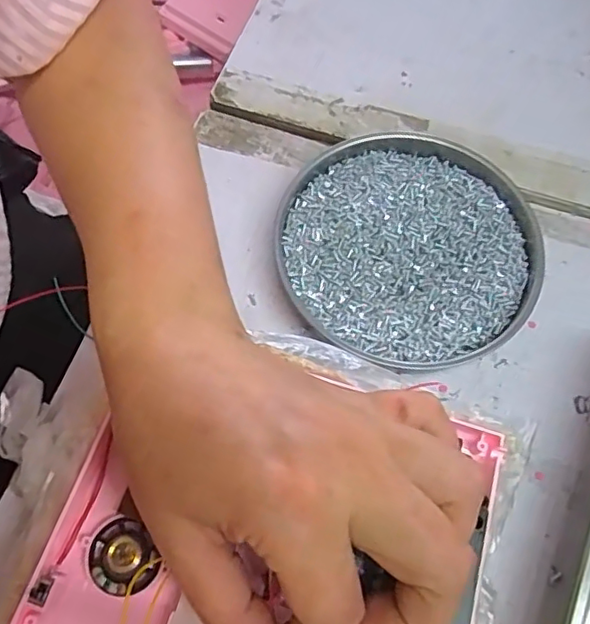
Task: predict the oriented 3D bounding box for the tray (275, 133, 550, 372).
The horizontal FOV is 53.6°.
[{"bbox_3d":[0.062,-0.035,0.313,0.134,0.016,0.131,1,66,-1],"label":"tray"}]

